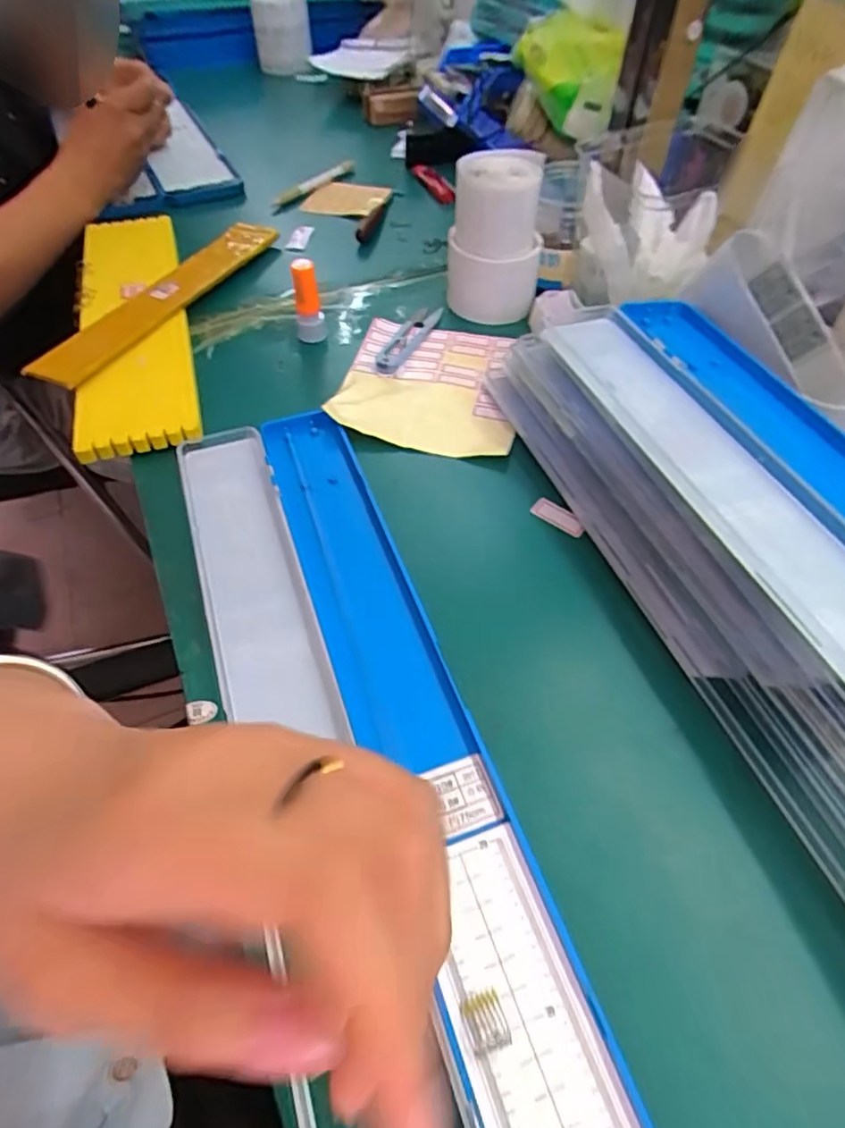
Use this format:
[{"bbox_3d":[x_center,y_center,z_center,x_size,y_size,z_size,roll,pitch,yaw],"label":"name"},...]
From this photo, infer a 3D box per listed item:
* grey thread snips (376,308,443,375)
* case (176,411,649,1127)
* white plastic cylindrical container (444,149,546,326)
[{"bbox_3d":[-0.014,-0.207,0.551,0.027,0.008,0.110,19,55,14],"label":"grey thread snips"},{"bbox_3d":[-0.039,0.073,0.300,0.116,0.016,0.460,-16,52,-14],"label":"case"},{"bbox_3d":[0.065,-0.302,0.560,0.080,0.116,0.096,-4,52,-3],"label":"white plastic cylindrical container"}]

